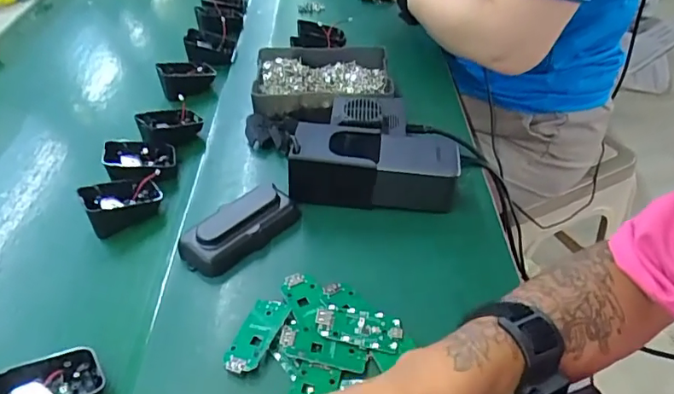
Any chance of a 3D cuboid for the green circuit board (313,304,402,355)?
[{"bbox_3d":[0.016,0.096,0.381,0.064,0.008,0.031,5,45,10],"label":"green circuit board"}]

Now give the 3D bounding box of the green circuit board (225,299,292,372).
[{"bbox_3d":[-0.061,0.102,0.379,0.028,0.007,0.063,12,46,17],"label":"green circuit board"}]

